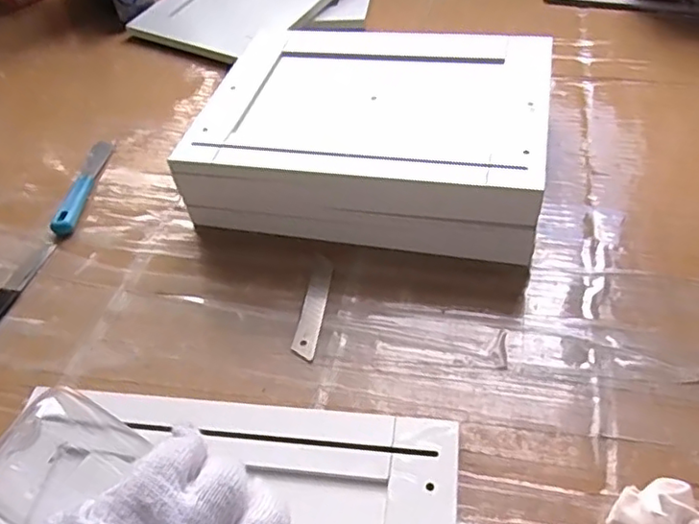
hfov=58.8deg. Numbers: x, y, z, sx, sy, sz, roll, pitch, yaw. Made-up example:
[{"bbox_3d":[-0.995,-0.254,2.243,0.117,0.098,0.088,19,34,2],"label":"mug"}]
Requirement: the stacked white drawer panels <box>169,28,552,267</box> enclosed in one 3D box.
[{"bbox_3d":[0.021,-0.111,0.551,0.291,0.077,0.249,6,48,13],"label":"stacked white drawer panels"}]

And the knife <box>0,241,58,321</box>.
[{"bbox_3d":[-0.282,0.024,0.510,0.026,0.004,0.115,8,48,14],"label":"knife"}]

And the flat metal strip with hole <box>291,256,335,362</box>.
[{"bbox_3d":[-0.026,0.032,0.472,0.017,0.004,0.097,3,47,10],"label":"flat metal strip with hole"}]

